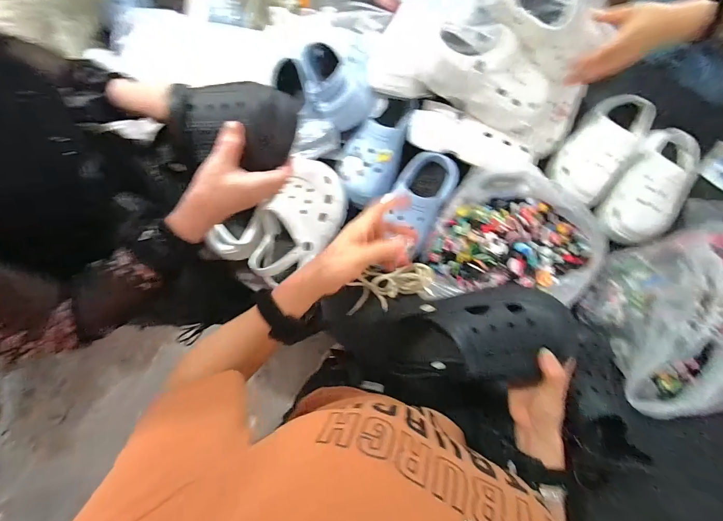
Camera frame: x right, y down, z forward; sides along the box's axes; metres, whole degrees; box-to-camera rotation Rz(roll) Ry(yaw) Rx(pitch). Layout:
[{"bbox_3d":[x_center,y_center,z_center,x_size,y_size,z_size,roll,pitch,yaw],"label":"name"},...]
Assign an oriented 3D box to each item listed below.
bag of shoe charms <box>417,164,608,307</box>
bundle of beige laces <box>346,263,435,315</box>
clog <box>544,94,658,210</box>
[{"bbox_3d":[0.286,-0.044,0.569,0.319,0.104,0.261,4,77,-1],"label":"bag of shoe charms"},{"bbox_3d":[0.054,0.053,0.598,0.171,0.044,0.070,-16,78,9],"label":"bundle of beige laces"},{"bbox_3d":[0.490,-0.230,0.643,0.117,0.079,0.237,35,79,6],"label":"clog"}]

